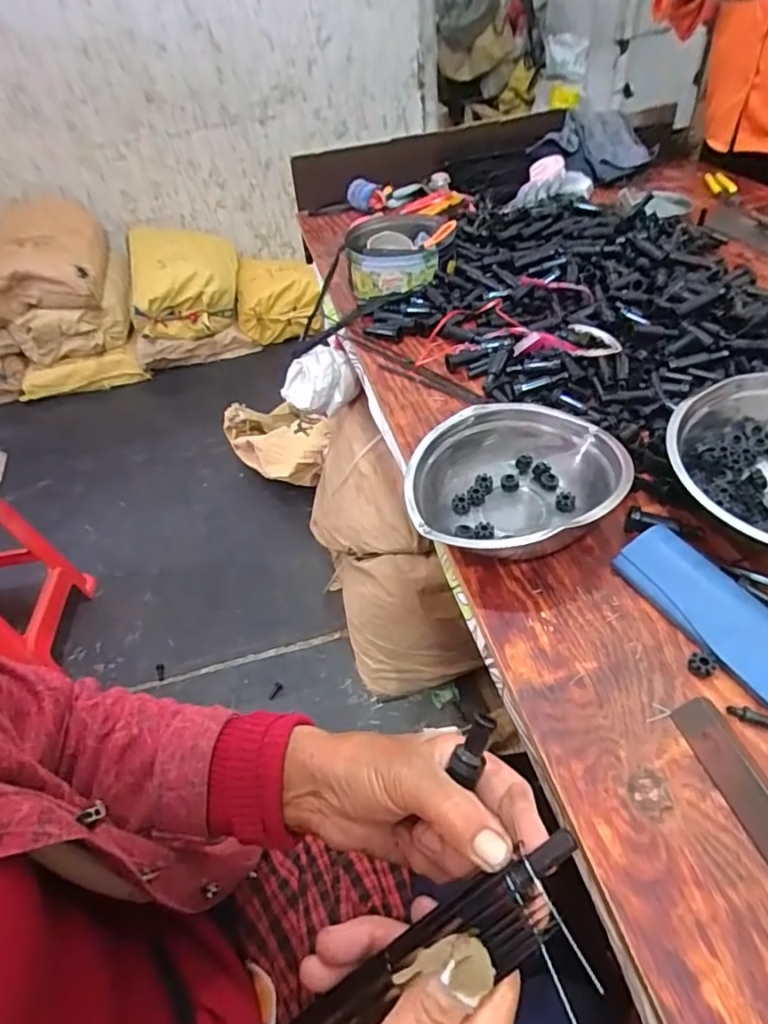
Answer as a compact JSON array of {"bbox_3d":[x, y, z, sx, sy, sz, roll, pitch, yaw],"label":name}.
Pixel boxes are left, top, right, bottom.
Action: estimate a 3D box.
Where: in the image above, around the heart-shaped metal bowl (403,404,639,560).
[{"bbox_3d":[0.127,-0.025,0.550,0.192,0.064,0.198,-4,46,4],"label":"heart-shaped metal bowl"}]

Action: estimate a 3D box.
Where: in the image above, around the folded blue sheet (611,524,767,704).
[{"bbox_3d":[0.266,0.076,0.456,0.058,0.009,0.159,-38,52,-2],"label":"folded blue sheet"}]

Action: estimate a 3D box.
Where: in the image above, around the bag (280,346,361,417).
[{"bbox_3d":[-0.108,-0.214,0.956,0.118,0.103,0.075,-29,50,-20],"label":"bag"}]

